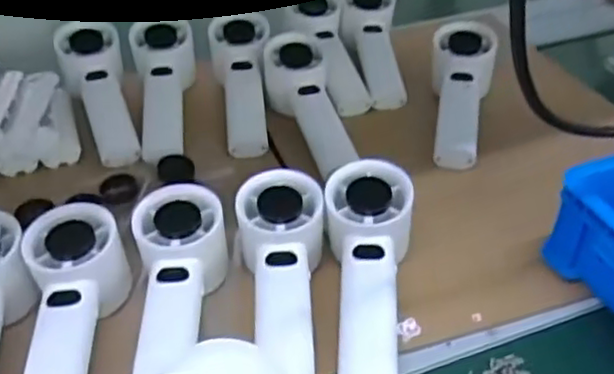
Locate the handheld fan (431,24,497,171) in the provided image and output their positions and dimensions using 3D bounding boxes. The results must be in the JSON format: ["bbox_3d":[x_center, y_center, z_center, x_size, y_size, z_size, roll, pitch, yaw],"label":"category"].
[{"bbox_3d":[0.139,-0.080,0.594,0.054,0.045,0.156,8,54,3],"label":"handheld fan"}]

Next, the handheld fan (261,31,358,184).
[{"bbox_3d":[0.003,-0.073,0.591,0.051,0.039,0.158,-11,57,-19],"label":"handheld fan"}]

